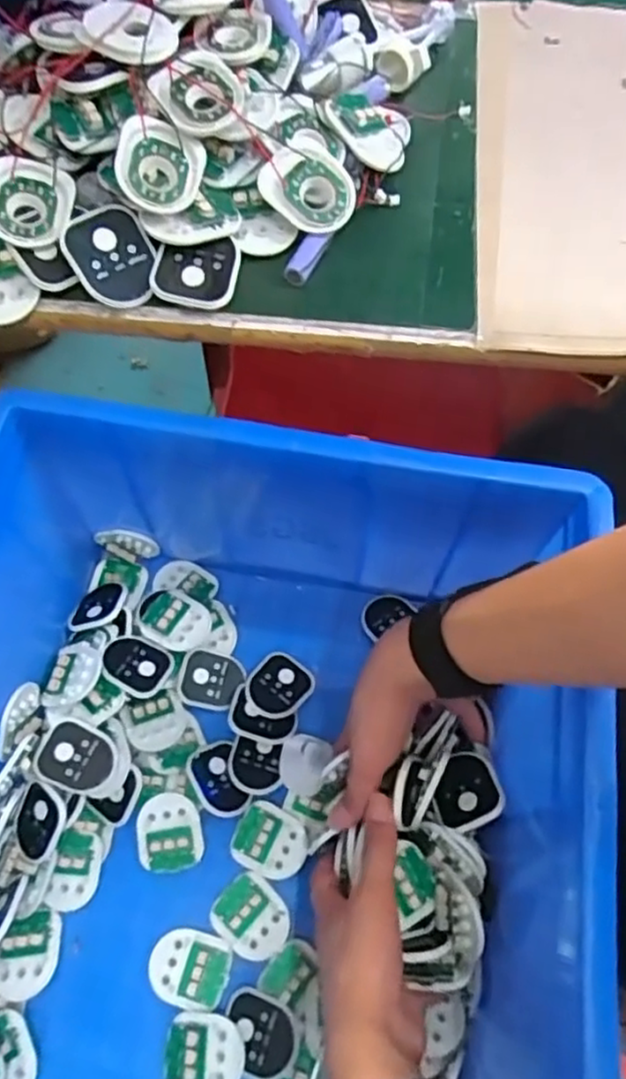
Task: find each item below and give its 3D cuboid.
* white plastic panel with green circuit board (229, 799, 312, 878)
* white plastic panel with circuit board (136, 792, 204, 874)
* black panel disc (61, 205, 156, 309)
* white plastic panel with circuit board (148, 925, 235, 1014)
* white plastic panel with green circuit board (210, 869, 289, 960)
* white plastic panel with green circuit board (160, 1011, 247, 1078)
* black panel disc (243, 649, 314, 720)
[{"bbox_3d":[-0.033,0.235,0.546,0.058,0.012,0.048,25,67,9],"label":"white plastic panel with green circuit board"},{"bbox_3d":[-0.112,0.228,0.544,0.048,0.012,0.056,-13,66,-8],"label":"white plastic panel with circuit board"},{"bbox_3d":[-0.118,-0.166,0.413,0.047,0.007,0.056,-29,98,-5],"label":"black panel disc"},{"bbox_3d":[-0.090,0.314,0.513,0.059,0.011,0.046,12,66,4],"label":"white plastic panel with circuit board"},{"bbox_3d":[-0.045,0.283,0.525,0.057,0.009,0.047,39,70,15],"label":"white plastic panel with green circuit board"},{"bbox_3d":[-0.076,0.356,0.486,0.056,0.013,0.046,4,65,0],"label":"white plastic panel with green circuit board"},{"bbox_3d":[-0.030,0.122,0.592,0.049,0.013,0.057,32,48,16],"label":"black panel disc"}]

